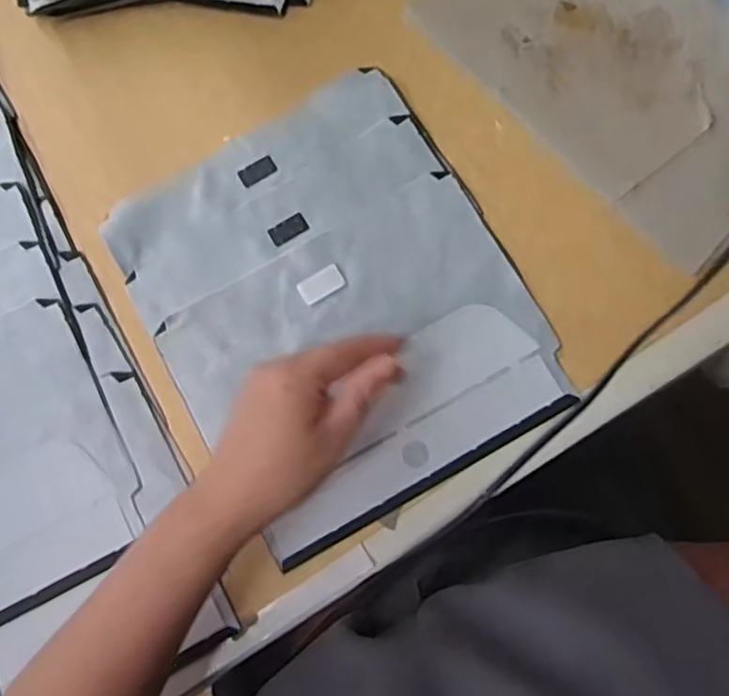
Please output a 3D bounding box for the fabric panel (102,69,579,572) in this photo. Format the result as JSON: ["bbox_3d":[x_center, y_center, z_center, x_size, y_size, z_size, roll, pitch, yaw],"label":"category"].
[{"bbox_3d":[-0.024,-0.036,0.470,0.246,0.010,0.301,-30,77,-3],"label":"fabric panel"}]

